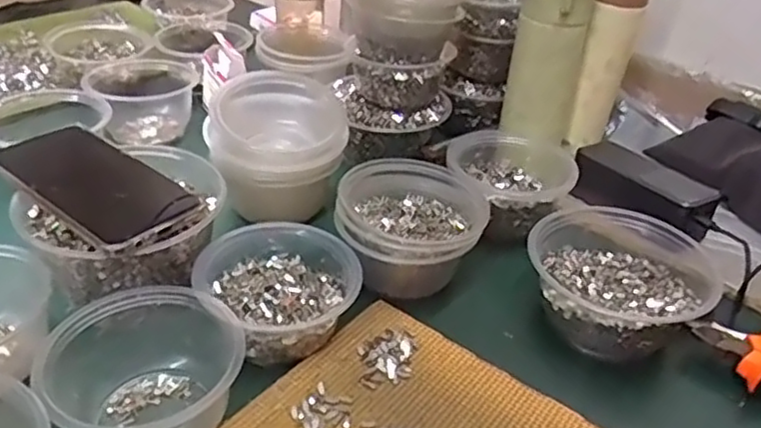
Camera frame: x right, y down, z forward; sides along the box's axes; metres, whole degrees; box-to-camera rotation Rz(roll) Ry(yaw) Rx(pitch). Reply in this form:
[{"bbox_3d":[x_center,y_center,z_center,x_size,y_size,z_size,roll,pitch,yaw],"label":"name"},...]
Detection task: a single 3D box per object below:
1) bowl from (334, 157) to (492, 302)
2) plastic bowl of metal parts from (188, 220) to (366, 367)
[{"bbox_3d":[0.023,0.014,0.537,0.116,0.071,0.111,4,34,-3],"label":"bowl"},{"bbox_3d":[-0.072,0.052,0.487,0.107,0.050,0.101,4,34,-3],"label":"plastic bowl of metal parts"}]

